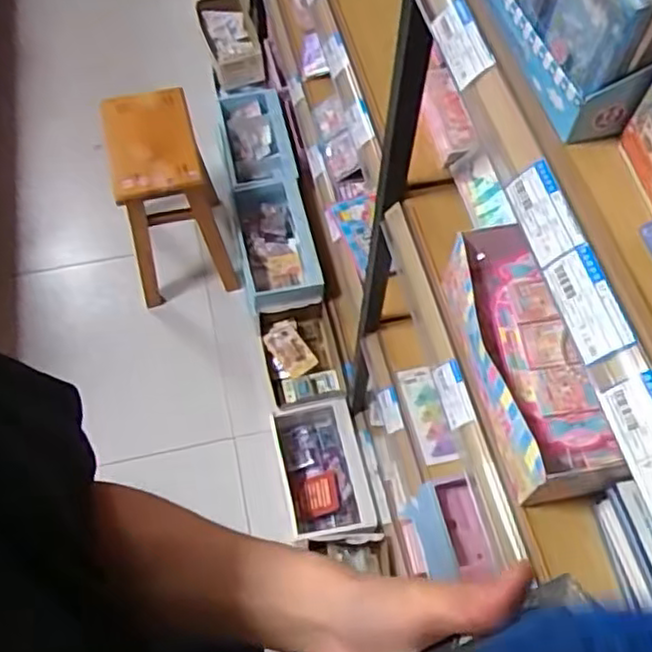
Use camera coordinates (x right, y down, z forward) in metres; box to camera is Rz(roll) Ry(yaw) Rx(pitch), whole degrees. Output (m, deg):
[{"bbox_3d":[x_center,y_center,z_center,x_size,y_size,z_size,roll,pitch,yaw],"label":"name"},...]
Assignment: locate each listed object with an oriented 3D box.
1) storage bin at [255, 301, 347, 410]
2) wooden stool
[{"bbox_3d":[-0.054,0.092,1.693,0.185,0.136,0.261,-12,62,-7],"label":"storage bin"},{"bbox_3d":[-0.402,-0.307,1.727,0.229,0.432,0.354,-17,62,-10],"label":"wooden stool"}]

